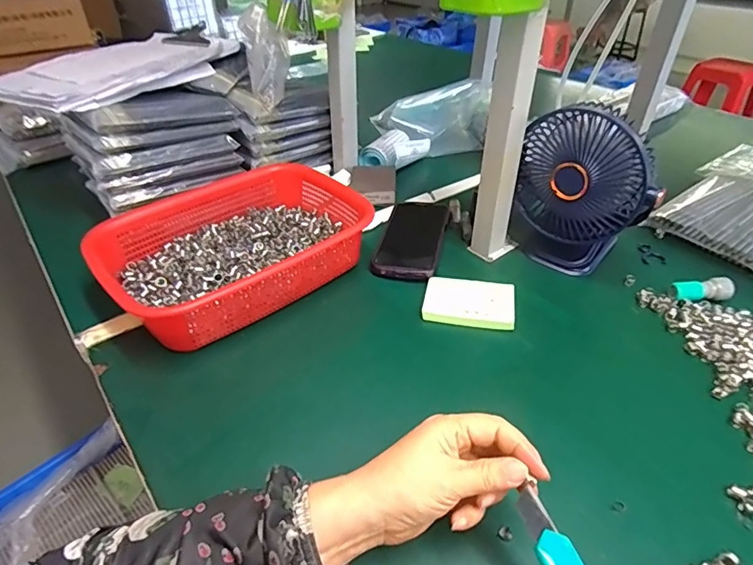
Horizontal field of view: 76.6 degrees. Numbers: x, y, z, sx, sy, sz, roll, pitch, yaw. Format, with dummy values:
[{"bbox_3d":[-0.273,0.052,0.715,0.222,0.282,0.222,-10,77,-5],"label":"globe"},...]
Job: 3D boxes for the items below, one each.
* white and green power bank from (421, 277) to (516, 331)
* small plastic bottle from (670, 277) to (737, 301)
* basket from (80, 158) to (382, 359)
[{"bbox_3d":[0.101,0.021,0.518,0.096,0.011,0.070,8,37,10],"label":"white and green power bank"},{"bbox_3d":[0.360,0.008,0.525,0.060,0.020,0.022,1,36,0],"label":"small plastic bottle"},{"bbox_3d":[-0.151,-0.044,0.551,0.288,0.073,0.211,-29,46,-32],"label":"basket"}]

